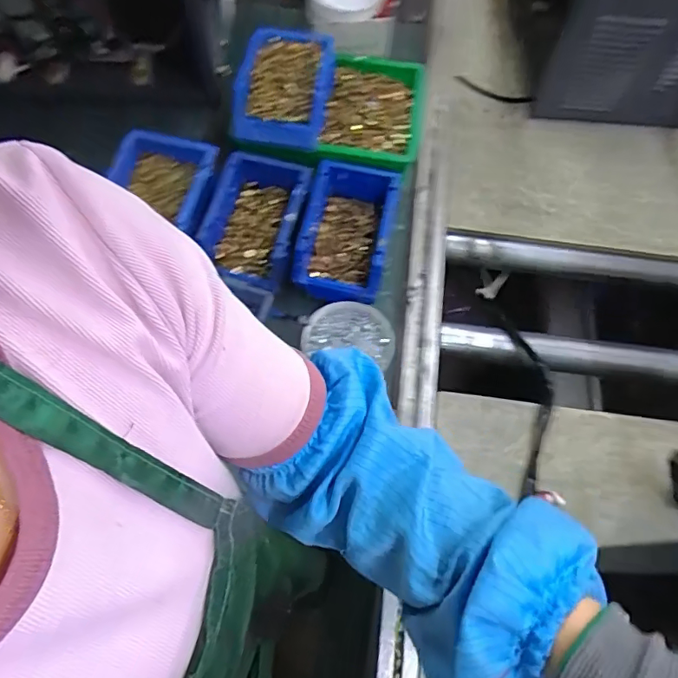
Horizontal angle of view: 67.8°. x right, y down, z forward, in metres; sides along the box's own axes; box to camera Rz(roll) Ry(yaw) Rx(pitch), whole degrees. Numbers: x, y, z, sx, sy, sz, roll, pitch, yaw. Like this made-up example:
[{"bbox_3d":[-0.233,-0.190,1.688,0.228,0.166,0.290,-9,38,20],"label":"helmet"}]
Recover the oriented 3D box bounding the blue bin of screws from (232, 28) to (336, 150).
[{"bbox_3d":[-0.068,-0.326,0.657,0.114,0.053,0.164,12,66,4],"label":"blue bin of screws"}]

